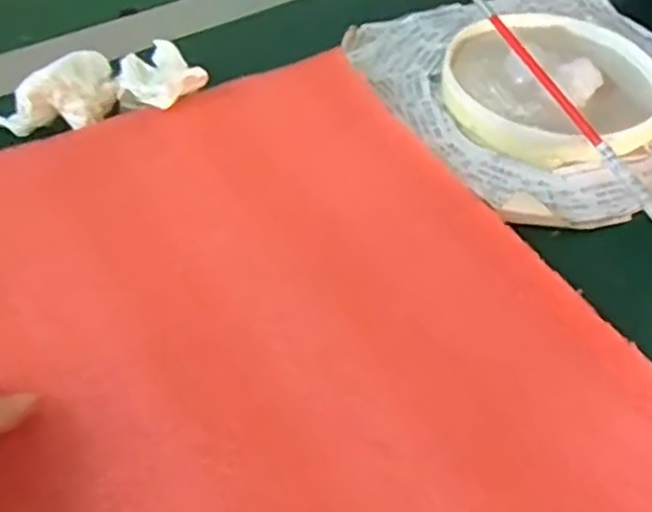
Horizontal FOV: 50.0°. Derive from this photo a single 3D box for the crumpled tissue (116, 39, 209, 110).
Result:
[{"bbox_3d":[-0.091,-0.098,0.372,0.041,0.020,0.055,-19,52,-19],"label":"crumpled tissue"}]

